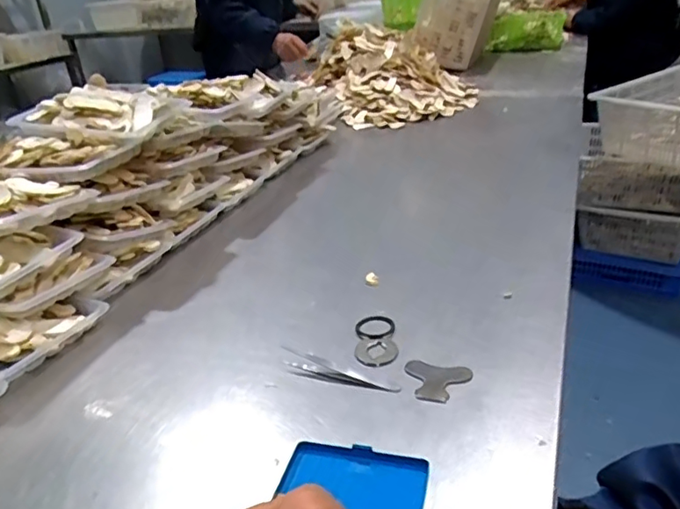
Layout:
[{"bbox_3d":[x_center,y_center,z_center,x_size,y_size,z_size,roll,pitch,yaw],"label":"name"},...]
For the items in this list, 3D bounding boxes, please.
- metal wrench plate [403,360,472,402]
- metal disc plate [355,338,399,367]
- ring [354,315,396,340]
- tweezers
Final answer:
[{"bbox_3d":[0.088,0.116,0.504,0.060,0.004,0.050,5,31,19],"label":"metal wrench plate"},{"bbox_3d":[0.036,0.098,0.550,0.042,0.005,0.042,-4,29,2],"label":"metal disc plate"},{"bbox_3d":[0.038,0.077,0.585,0.041,0.005,0.047,2,30,13],"label":"ring"},{"bbox_3d":[-0.009,0.113,0.526,0.131,0.009,0.029,13,35,30],"label":"tweezers"}]

